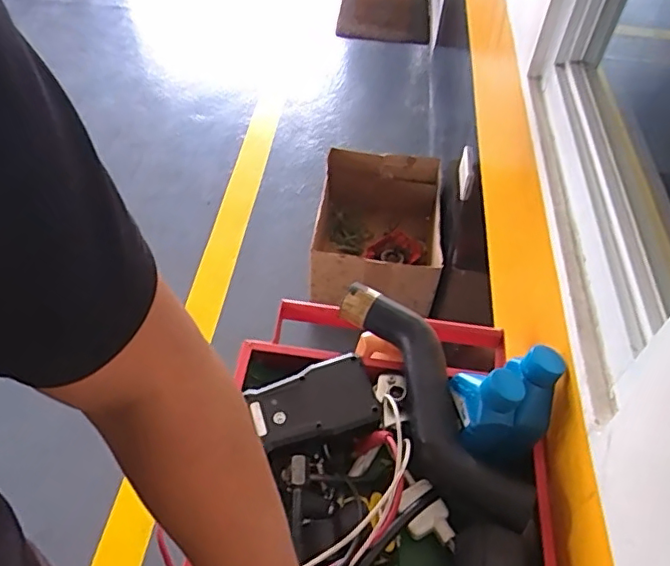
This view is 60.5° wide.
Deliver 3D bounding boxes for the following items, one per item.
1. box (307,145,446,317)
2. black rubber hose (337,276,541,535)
[{"bbox_3d":[0.122,-0.150,1.718,0.361,0.228,0.462,8,50,3],"label":"box"},{"bbox_3d":[0.100,0.123,0.616,0.077,0.055,0.301,-18,53,-18],"label":"black rubber hose"}]

